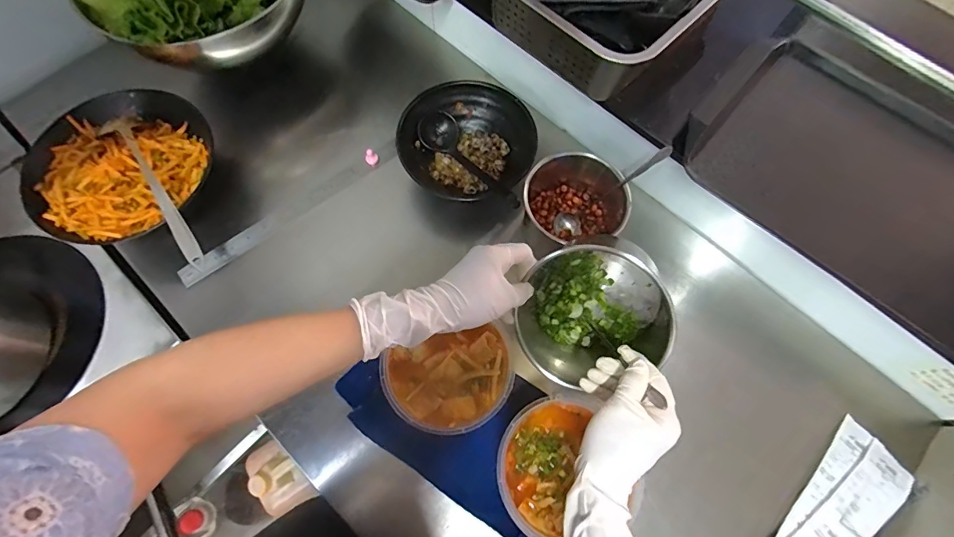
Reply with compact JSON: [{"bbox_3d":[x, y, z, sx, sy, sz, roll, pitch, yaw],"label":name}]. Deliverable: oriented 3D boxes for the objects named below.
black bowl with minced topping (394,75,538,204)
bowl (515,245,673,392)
[{"bbox_3d":[-0.016,-0.183,0.628,0.174,0.055,0.180,1,70,-2],"label":"black bowl with minced topping"},{"bbox_3d":[0.134,0.055,0.524,0.168,0.092,0.148,-18,72,-8],"label":"bowl"}]

